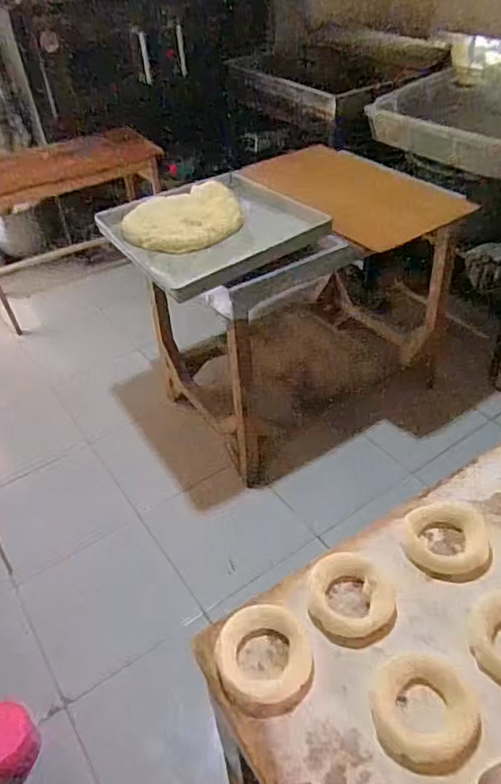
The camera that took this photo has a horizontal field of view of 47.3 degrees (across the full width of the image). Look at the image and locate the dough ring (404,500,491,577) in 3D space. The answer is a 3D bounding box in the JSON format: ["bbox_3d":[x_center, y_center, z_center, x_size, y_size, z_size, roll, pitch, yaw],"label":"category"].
[{"bbox_3d":[0.198,0.143,0.575,0.079,0.017,0.077,-3,42,3],"label":"dough ring"}]

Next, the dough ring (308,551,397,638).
[{"bbox_3d":[0.095,0.188,0.538,0.078,0.017,0.086,1,42,7],"label":"dough ring"}]

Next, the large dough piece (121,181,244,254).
[{"bbox_3d":[-0.195,-0.498,1.638,0.338,0.080,0.227,-18,43,-14],"label":"large dough piece"}]

